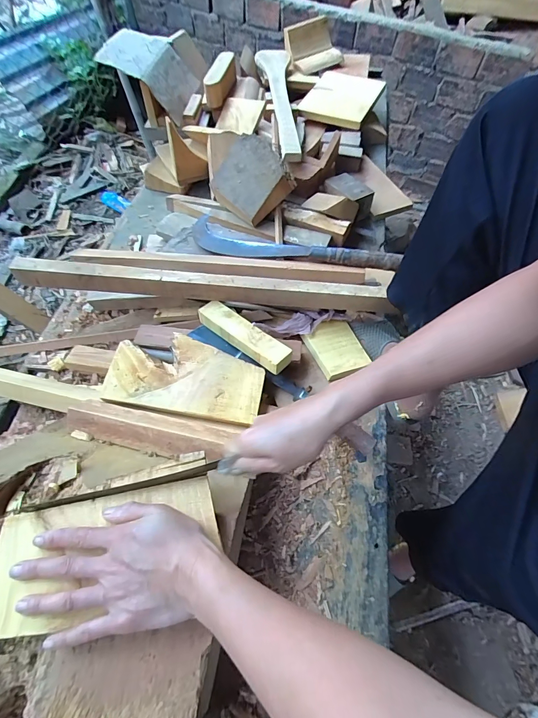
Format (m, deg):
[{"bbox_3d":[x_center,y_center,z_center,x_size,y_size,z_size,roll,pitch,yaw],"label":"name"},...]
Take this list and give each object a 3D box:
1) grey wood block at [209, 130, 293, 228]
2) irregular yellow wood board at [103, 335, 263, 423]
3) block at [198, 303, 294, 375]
[{"bbox_3d":[-0.041,-0.400,0.769,0.160,0.051,0.153,44,103,11],"label":"grey wood block"},{"bbox_3d":[-0.132,0.024,0.552,0.239,0.019,0.119,9,58,2],"label":"irregular yellow wood board"},{"bbox_3d":[-0.042,-0.043,0.578,0.184,0.031,0.046,38,64,18],"label":"block"}]

